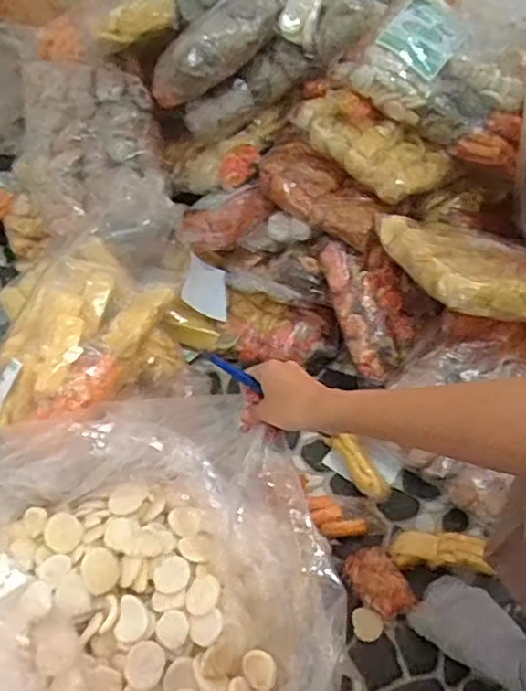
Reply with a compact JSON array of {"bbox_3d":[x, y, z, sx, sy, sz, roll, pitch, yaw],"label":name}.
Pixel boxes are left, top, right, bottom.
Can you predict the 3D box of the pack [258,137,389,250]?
[{"bbox_3d":[0.081,-0.219,0.872,0.206,0.062,0.073,39,62,12],"label":"pack"}]

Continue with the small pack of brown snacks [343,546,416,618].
[{"bbox_3d":[0.134,0.275,0.709,0.061,0.015,0.084,-29,55,-18],"label":"small pack of brown snacks"}]

